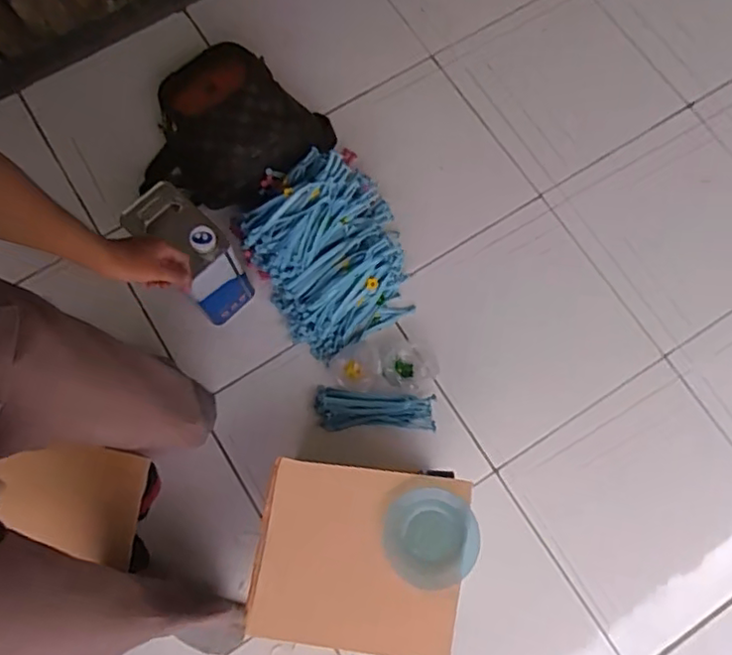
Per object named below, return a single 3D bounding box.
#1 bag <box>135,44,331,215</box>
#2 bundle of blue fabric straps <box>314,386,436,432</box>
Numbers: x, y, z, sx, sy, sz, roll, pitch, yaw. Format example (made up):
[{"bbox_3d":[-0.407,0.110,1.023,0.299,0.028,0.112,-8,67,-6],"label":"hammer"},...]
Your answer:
[{"bbox_3d":[-0.260,-0.373,1.209,0.312,0.165,0.282,-32,78,-8],"label":"bag"},{"bbox_3d":[0.017,0.152,1.143,0.220,0.040,0.076,4,76,0],"label":"bundle of blue fabric straps"}]

